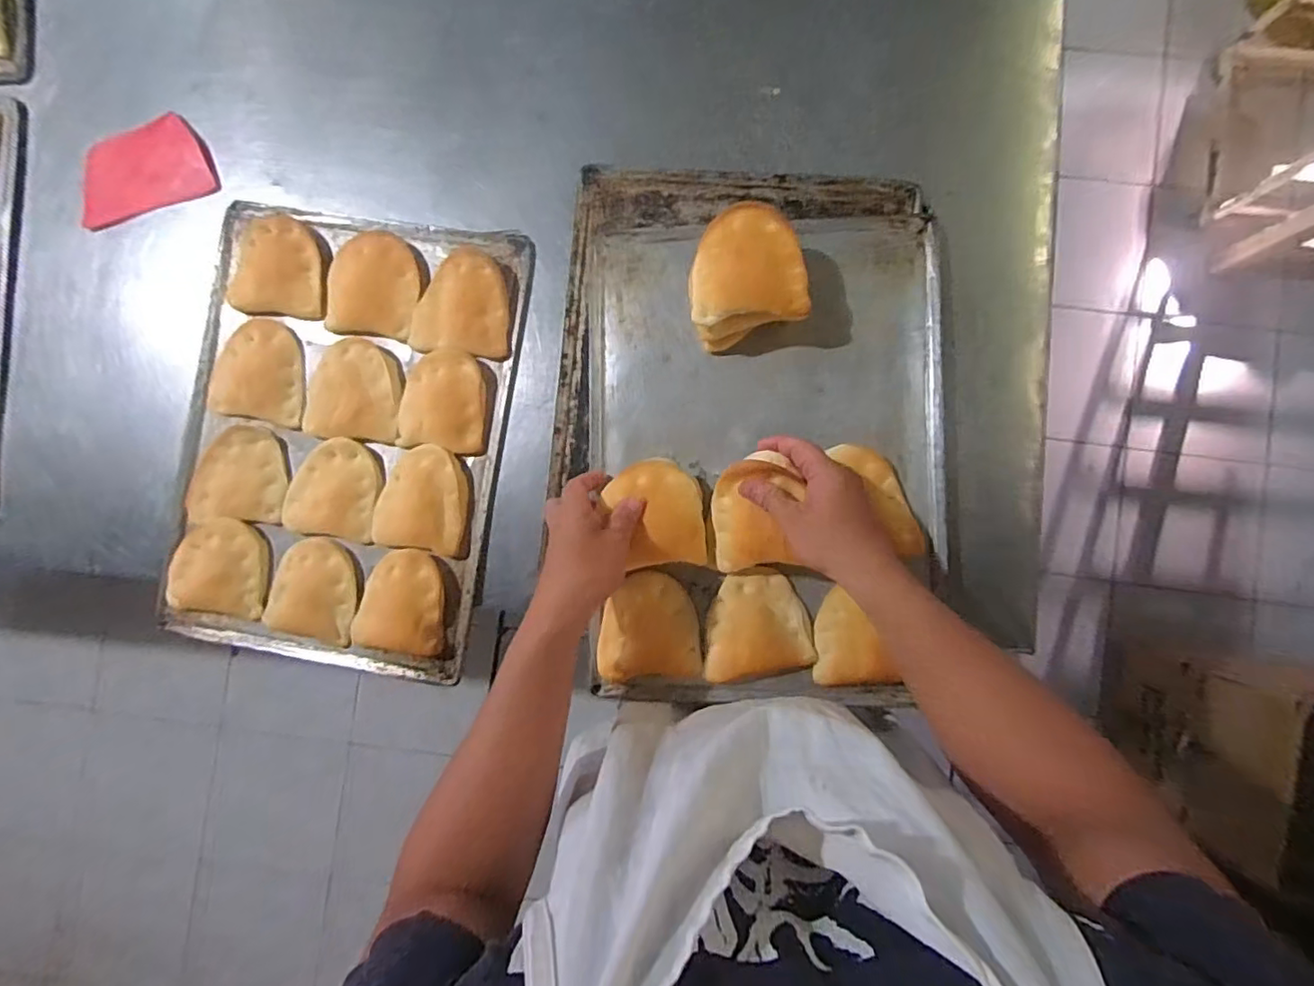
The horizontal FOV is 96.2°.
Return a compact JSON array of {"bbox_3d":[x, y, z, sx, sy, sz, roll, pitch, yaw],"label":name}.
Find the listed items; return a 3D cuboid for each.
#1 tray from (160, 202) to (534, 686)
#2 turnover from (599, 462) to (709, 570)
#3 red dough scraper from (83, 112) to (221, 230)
[{"bbox_3d":[-0.322,-0.055,0.589,0.318,0.031,0.448,10,90,5],"label":"tray"},{"bbox_3d":[-0.001,0.019,0.530,0.085,0.028,0.093,-6,89,4],"label":"turnover"},{"bbox_3d":[-0.545,-0.340,0.630,0.147,0.011,0.093,-21,88,4],"label":"red dough scraper"}]

